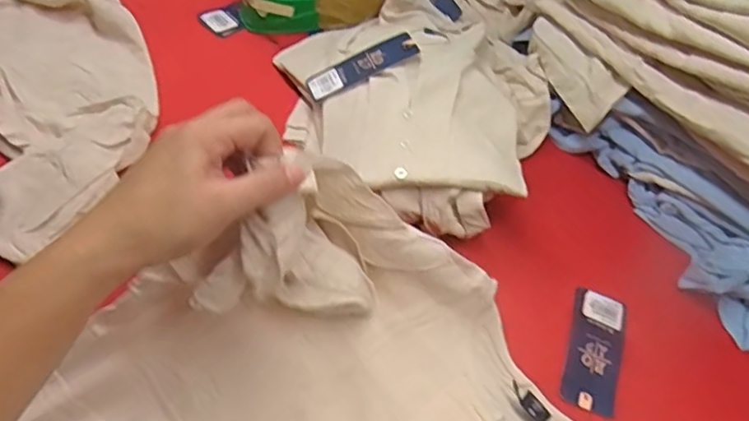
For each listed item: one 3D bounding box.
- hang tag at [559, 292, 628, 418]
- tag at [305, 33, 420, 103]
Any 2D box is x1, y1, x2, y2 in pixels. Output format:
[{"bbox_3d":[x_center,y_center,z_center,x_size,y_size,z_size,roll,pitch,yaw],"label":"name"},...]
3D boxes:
[{"bbox_3d":[0.193,0.120,0.540,0.046,0.005,0.119,23,47,6],"label":"hang tag"},{"bbox_3d":[-0.014,-0.152,0.657,0.122,0.006,0.048,-24,46,7],"label":"tag"}]

